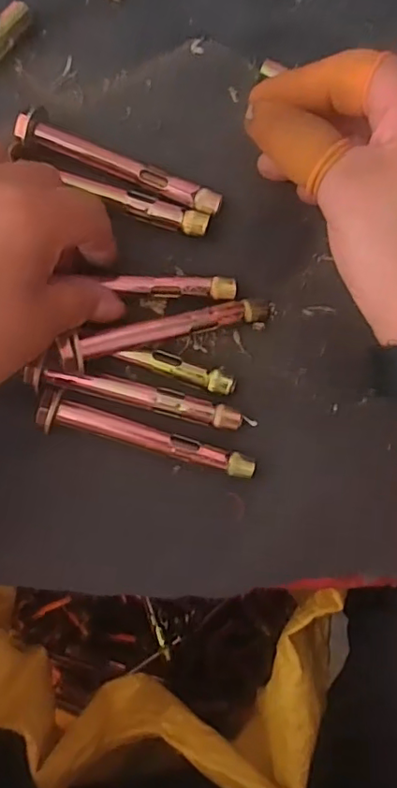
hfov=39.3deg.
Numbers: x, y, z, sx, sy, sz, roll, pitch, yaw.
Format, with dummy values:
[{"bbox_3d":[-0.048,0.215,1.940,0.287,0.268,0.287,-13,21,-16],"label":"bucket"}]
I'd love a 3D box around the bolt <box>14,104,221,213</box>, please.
[{"bbox_3d":[-0.038,-0.111,0.273,0.101,0.016,0.015,21,86,-4],"label":"bolt"}]

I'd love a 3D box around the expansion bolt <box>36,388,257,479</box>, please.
[{"bbox_3d":[-0.023,0.019,0.263,0.103,0.015,0.018,14,87,-5],"label":"expansion bolt"}]

